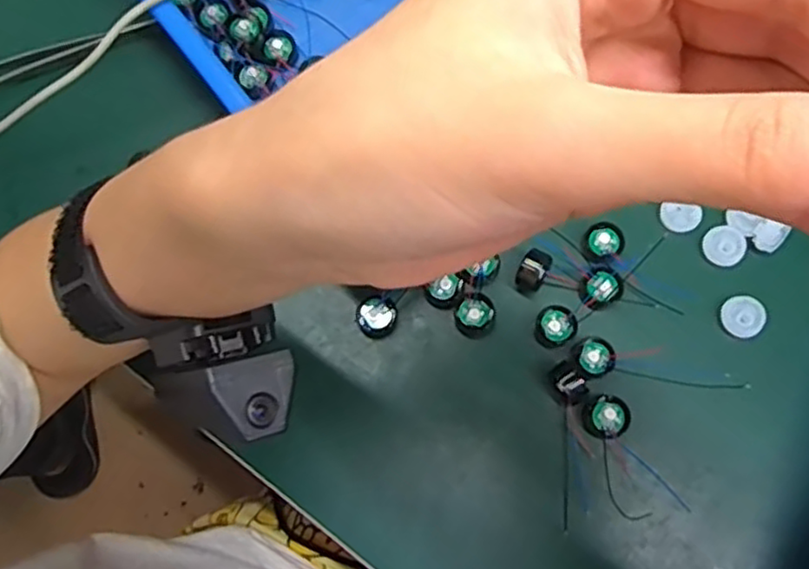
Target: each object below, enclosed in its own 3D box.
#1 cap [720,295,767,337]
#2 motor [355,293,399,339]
[{"bbox_3d":[0.175,0.016,0.358,0.020,0.004,0.021,0,75,1],"label":"cap"},{"bbox_3d":[-0.014,0.017,0.362,0.021,0.012,0.021,0,75,1],"label":"motor"}]

